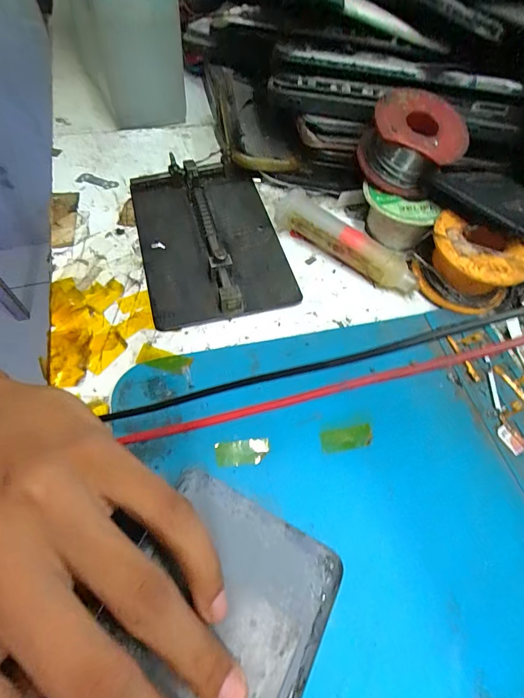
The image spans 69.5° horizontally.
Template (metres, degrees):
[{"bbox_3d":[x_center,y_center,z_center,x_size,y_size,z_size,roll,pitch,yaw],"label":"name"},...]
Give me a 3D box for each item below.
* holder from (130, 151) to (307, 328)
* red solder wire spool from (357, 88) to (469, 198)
[{"bbox_3d":[-0.030,-0.068,0.219,0.079,0.015,0.115,-13,61,-11],"label":"holder"},{"bbox_3d":[0.084,-0.117,0.211,0.051,0.031,0.048,21,60,9],"label":"red solder wire spool"}]

